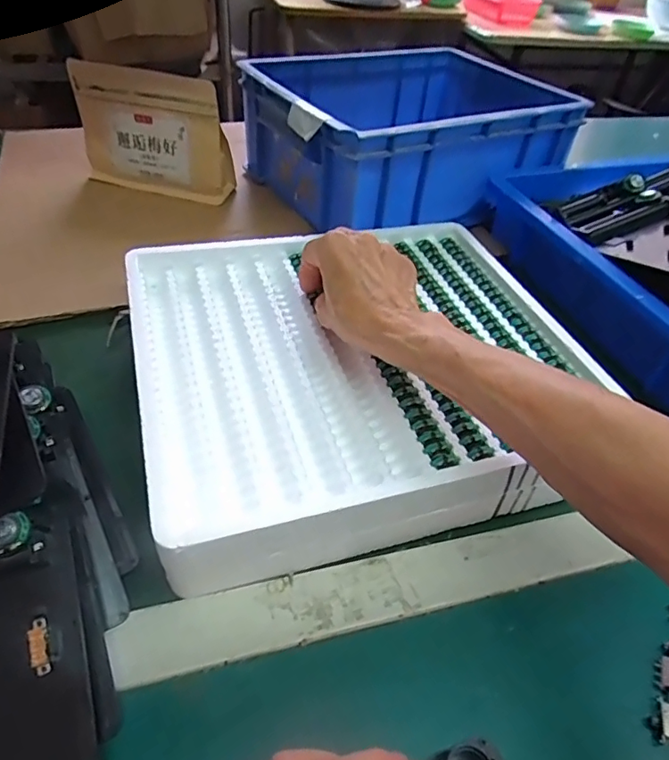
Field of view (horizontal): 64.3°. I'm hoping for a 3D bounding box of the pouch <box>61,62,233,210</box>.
[{"bbox_3d":[-0.206,-0.280,0.598,0.171,0.123,0.048,16,45,10],"label":"pouch"}]

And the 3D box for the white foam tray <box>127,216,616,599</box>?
[{"bbox_3d":[0.019,-0.017,0.410,0.317,0.054,0.299,-10,47,-15],"label":"white foam tray"}]

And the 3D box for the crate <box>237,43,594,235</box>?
[{"bbox_3d":[0.090,-0.299,0.643,0.350,0.112,0.271,-23,51,-26],"label":"crate"}]

